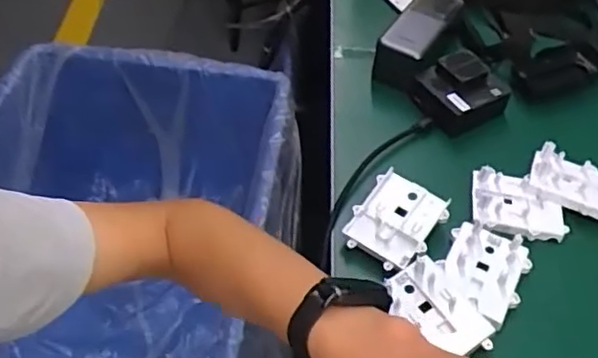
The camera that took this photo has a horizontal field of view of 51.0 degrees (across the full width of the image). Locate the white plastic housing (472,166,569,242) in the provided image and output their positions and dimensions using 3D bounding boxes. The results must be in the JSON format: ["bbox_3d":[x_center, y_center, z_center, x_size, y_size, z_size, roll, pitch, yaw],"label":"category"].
[{"bbox_3d":[0.201,0.025,0.579,0.082,0.018,0.063,7,51,4],"label":"white plastic housing"}]

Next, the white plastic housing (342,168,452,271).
[{"bbox_3d":[0.084,0.038,0.551,0.068,0.021,0.082,30,55,21],"label":"white plastic housing"}]

